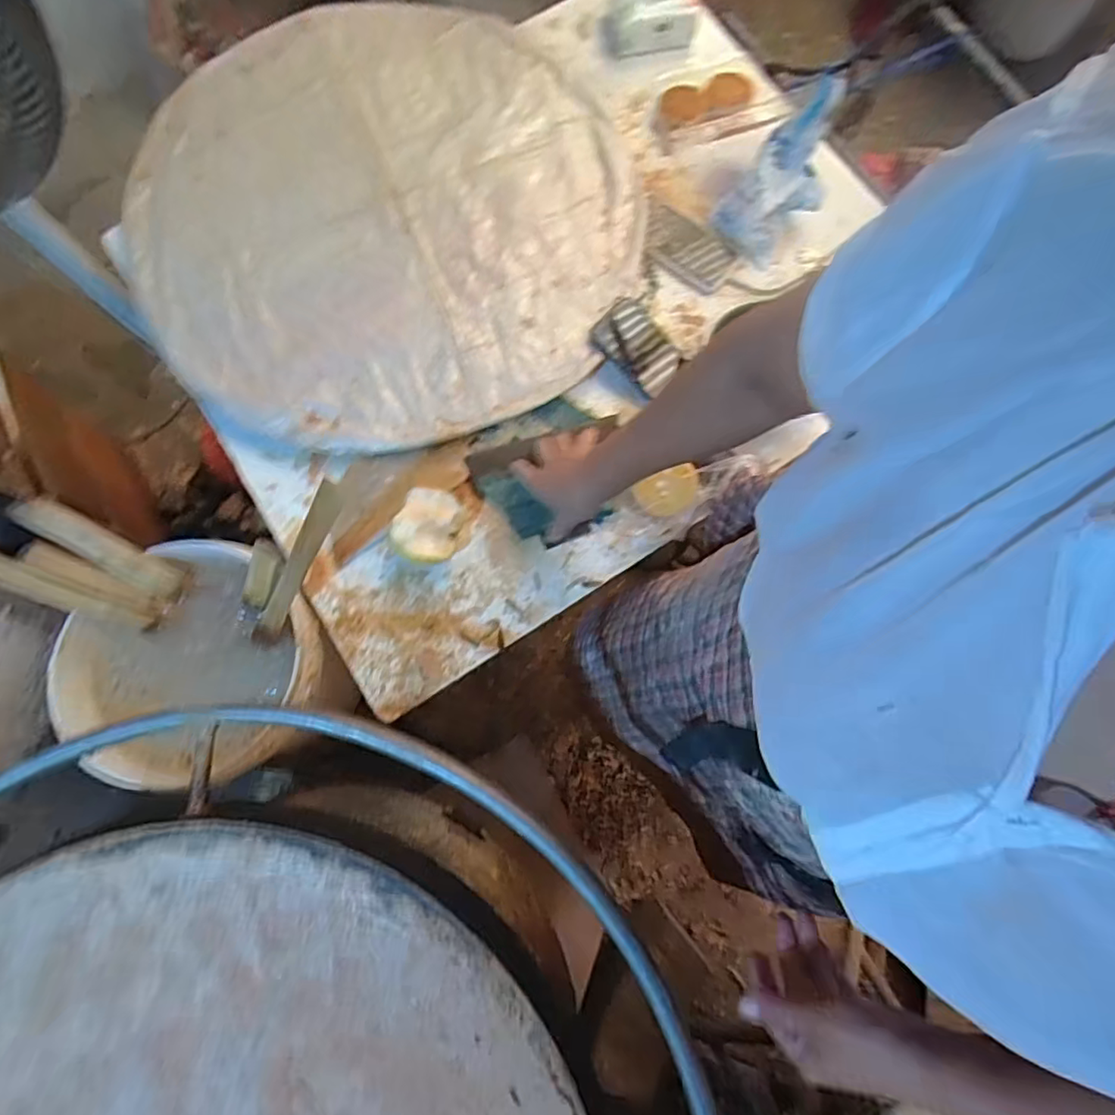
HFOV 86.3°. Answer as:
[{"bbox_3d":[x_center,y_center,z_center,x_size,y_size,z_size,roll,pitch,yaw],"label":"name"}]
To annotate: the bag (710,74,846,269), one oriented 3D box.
[{"bbox_3d":[0.298,-0.505,0.779,0.114,0.043,0.210,32,108,7],"label":"bag"}]

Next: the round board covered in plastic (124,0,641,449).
[{"bbox_3d":[-0.226,-0.474,0.799,0.648,0.072,0.650,0,77,0],"label":"round board covered in plastic"}]

